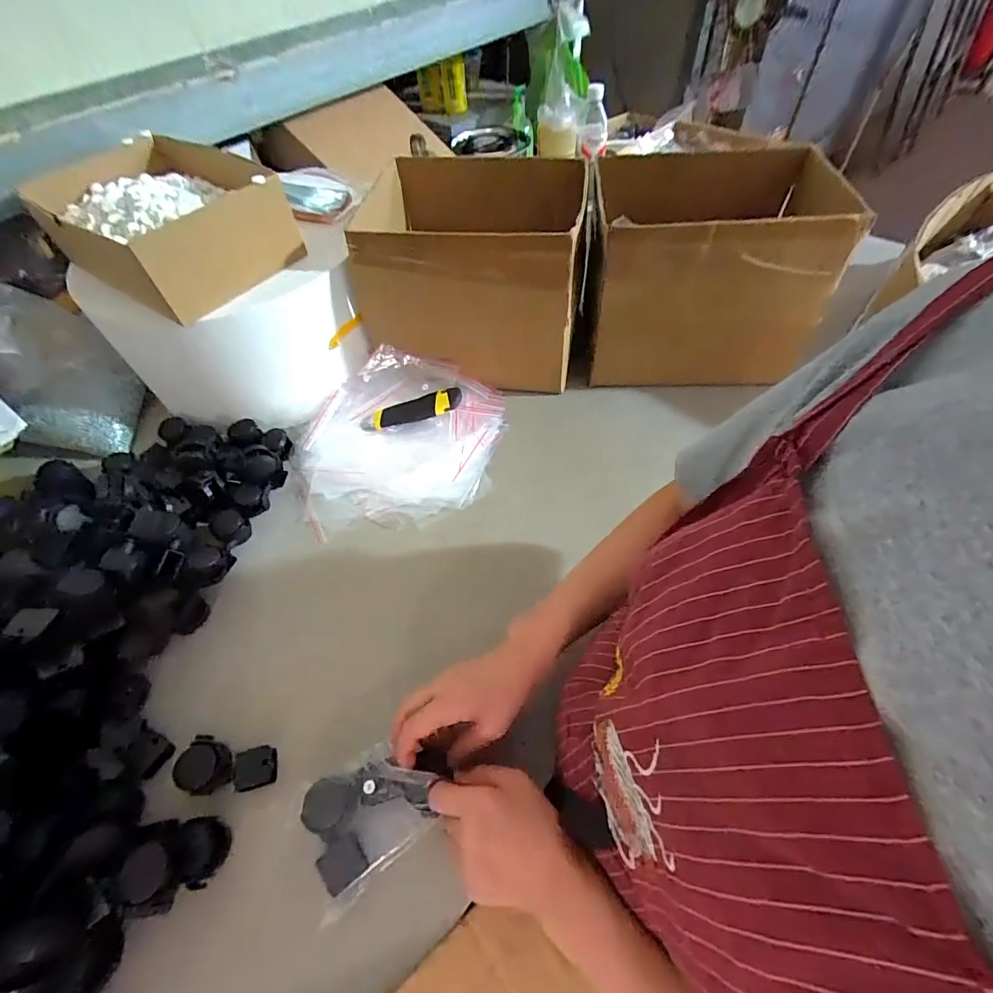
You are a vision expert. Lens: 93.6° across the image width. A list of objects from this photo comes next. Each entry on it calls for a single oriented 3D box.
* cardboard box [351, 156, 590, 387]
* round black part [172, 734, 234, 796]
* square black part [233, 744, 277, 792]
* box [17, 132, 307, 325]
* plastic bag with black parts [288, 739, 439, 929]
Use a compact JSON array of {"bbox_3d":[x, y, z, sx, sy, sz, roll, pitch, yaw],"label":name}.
[{"bbox_3d":[-0.031,-0.370,0.754,0.305,0.243,0.313,4,56,7],"label":"cardboard box"},{"bbox_3d":[-0.282,0.258,0.453,0.041,0.028,0.050,-6,55,0],"label":"round black part"},{"bbox_3d":[-0.238,0.267,0.459,0.040,0.009,0.035,-13,55,-5],"label":"square black part"},{"bbox_3d":[-0.457,-0.386,0.644,0.323,0.093,0.246,36,65,25],"label":"box"},{"bbox_3d":[-0.118,0.281,0.419,0.119,0.031,0.097,-32,59,-17],"label":"plastic bag with black parts"}]

